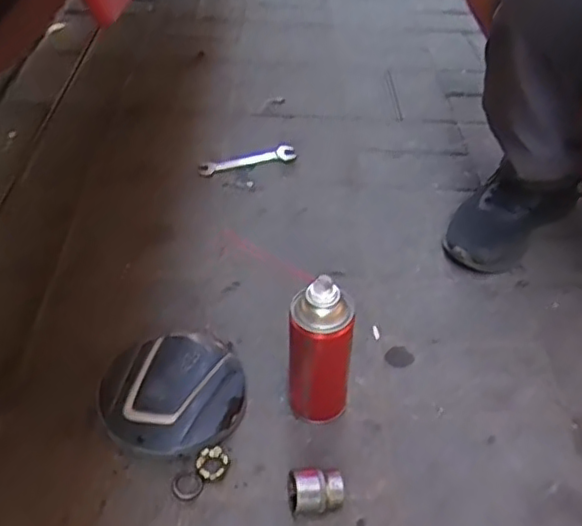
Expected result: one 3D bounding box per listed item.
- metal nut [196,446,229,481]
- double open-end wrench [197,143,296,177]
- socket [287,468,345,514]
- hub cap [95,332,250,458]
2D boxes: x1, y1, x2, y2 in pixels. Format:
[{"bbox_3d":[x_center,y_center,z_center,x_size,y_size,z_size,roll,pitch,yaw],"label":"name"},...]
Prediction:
[{"bbox_3d":[-0.074,0.189,0.598,0.030,0.012,0.028,3,43,-2],"label":"metal nut"},{"bbox_3d":[-0.069,-0.161,0.987,0.160,0.007,0.036,-16,47,-20],"label":"double open-end wrench"},{"bbox_3d":[0.023,0.209,0.577,0.050,0.033,0.033,2,43,-3],"label":"socket"},{"bbox_3d":[-0.119,0.131,0.645,0.143,0.029,0.133,3,43,-2],"label":"hub cap"}]

